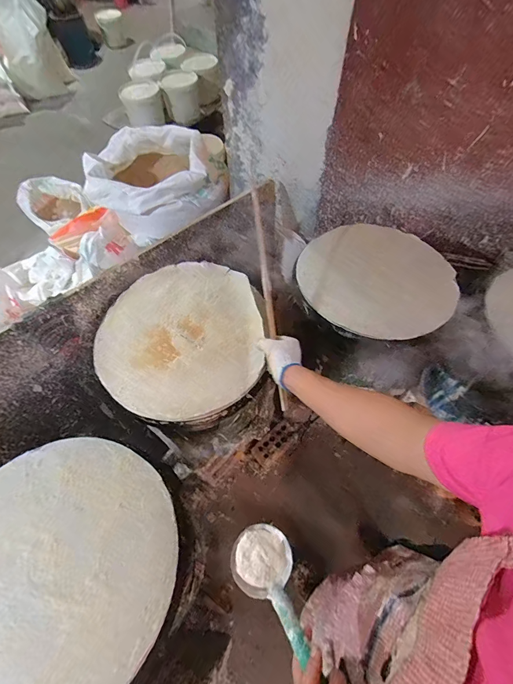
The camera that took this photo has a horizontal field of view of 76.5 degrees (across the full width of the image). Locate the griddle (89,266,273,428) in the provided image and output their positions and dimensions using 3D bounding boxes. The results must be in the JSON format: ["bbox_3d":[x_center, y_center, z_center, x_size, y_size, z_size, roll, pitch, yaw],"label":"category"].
[{"bbox_3d":[-0.153,-0.019,0.703,0.343,0.031,0.373,0,59,1],"label":"griddle"}]

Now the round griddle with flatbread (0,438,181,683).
[{"bbox_3d":[-0.296,0.320,0.473,0.346,0.055,0.339,0,59,1],"label":"round griddle with flatbread"}]

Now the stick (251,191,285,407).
[{"bbox_3d":[0.024,-0.087,0.650,0.017,0.019,0.441,-8,89,-4],"label":"stick"}]

